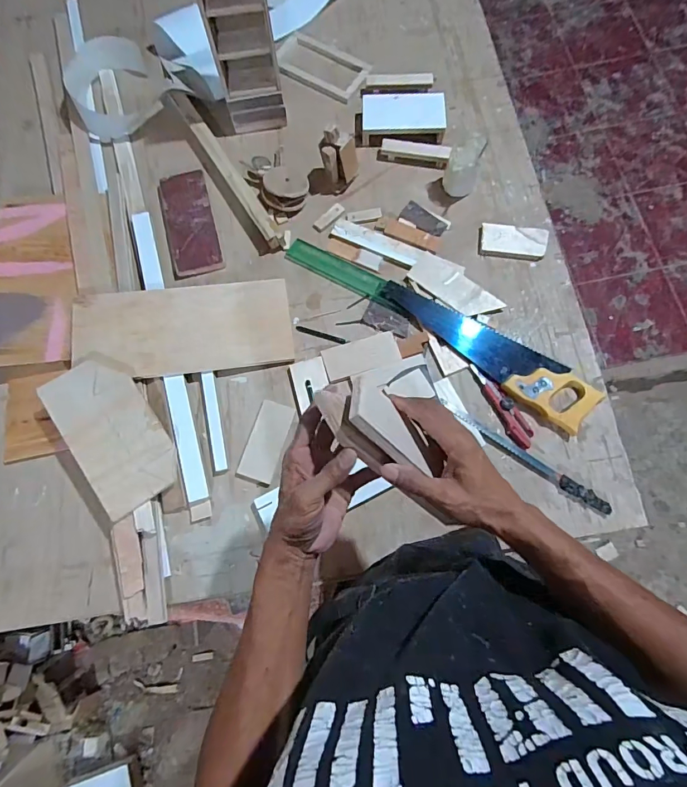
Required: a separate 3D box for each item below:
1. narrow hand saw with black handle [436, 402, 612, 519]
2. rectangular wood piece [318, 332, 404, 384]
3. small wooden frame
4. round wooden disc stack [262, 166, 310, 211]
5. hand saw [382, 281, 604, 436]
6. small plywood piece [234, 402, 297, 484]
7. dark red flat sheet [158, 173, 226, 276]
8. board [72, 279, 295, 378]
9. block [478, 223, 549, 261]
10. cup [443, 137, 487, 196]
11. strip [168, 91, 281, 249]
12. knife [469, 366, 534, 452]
[{"bbox_3d":[0.290,0.101,0.675,0.299,0.013,0.024,32,79,9],"label":"narrow hand saw with black handle"},{"bbox_3d":[0.031,-0.065,0.723,0.130,0.007,0.060,-19,76,-3],"label":"rectangular wood piece"},{"bbox_3d":[-0.047,-0.709,0.900,0.207,0.020,0.105,34,79,9],"label":"small wooden frame"},{"bbox_3d":[-0.111,-0.392,0.789,0.088,0.054,0.086,0,76,2],"label":"round wooden disc stack"},{"bbox_3d":[0.245,-0.084,0.719,0.398,0.034,0.101,36,80,10],"label":"hand saw"},{"bbox_3d":[-0.128,0.082,0.695,0.062,0.013,0.134,18,77,6],"label":"small plywood piece"},{"bbox_3d":[-0.293,-0.328,0.803,0.089,0.015,0.220,-15,76,-2],"label":"dark red flat sheet"},{"bbox_3d":[-0.277,-0.114,0.730,0.361,0.011,0.155,-7,80,-9],"label":"board"},{"bbox_3d":[0.315,-0.285,0.775,0.121,0.012,0.063,7,76,4],"label":"block"},{"bbox_3d":[0.220,-0.415,0.770,0.060,0.080,0.070,15,77,6],"label":"cup"},{"bbox_3d":[-0.235,-0.449,0.815,0.030,0.033,0.406,-31,77,-6],"label":"strip"},{"bbox_3d":[0.266,0.018,0.698,0.037,0.012,0.157,-28,77,-5],"label":"knife"}]

